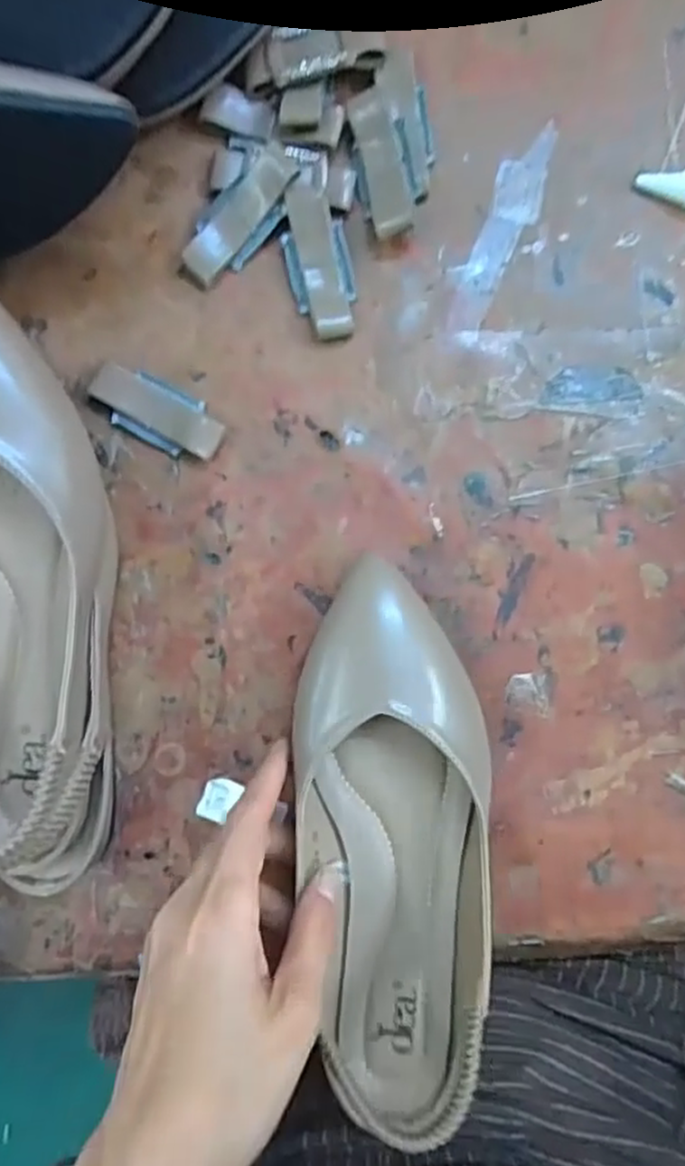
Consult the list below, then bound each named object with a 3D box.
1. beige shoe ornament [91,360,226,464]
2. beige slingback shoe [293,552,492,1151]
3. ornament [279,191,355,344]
[{"bbox_3d":[-0.087,-0.080,0.338,0.063,0.009,0.029,27,90,1],"label":"beige shoe ornament"},{"bbox_3d":[0.024,0.114,0.303,0.082,0.050,0.234,-4,86,1],"label":"beige slingback shoe"},{"bbox_3d":[-0.010,-0.147,0.333,0.029,0.014,0.065,-14,89,1],"label":"ornament"}]

